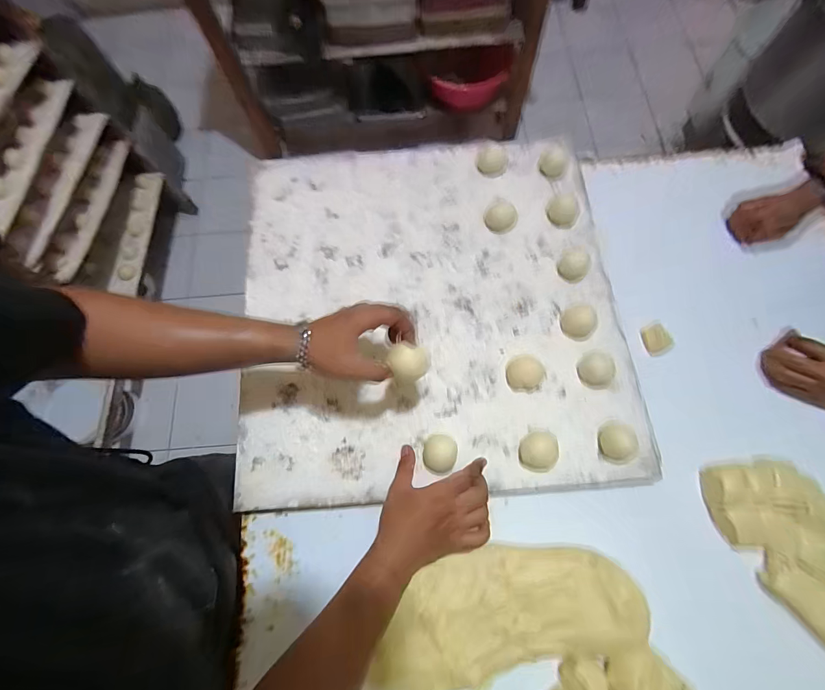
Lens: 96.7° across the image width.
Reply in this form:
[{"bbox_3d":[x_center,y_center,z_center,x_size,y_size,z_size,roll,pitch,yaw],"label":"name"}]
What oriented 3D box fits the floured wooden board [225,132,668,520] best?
[{"bbox_3d":[0.022,-0.074,0.568,0.549,0.020,0.566,-5,74,0],"label":"floured wooden board"}]

